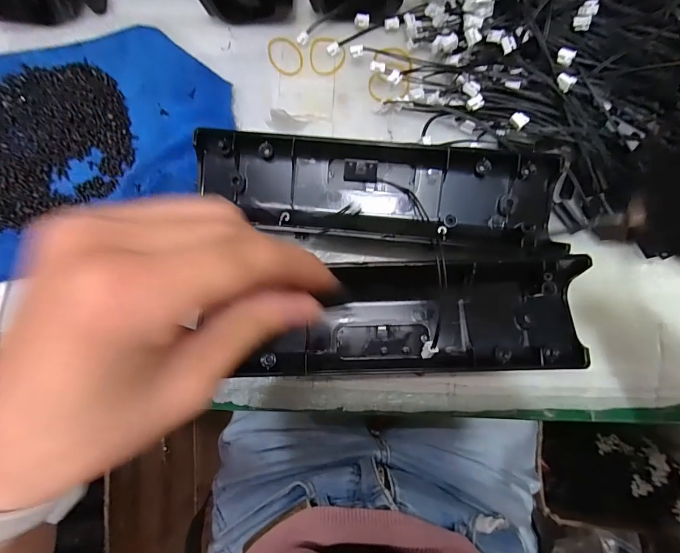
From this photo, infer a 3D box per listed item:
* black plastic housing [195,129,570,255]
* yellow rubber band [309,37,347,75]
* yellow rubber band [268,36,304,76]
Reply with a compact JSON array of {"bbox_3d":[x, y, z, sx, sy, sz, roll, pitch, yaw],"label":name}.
[{"bbox_3d":[0.022,-0.059,0.255,0.241,0.027,0.074,7,80,3],"label":"black plastic housing"},{"bbox_3d":[-0.010,-0.169,0.287,0.027,0.005,0.029,0,91,1],"label":"yellow rubber band"},{"bbox_3d":[-0.042,-0.169,0.290,0.023,0.004,0.034,-30,80,-3],"label":"yellow rubber band"}]

